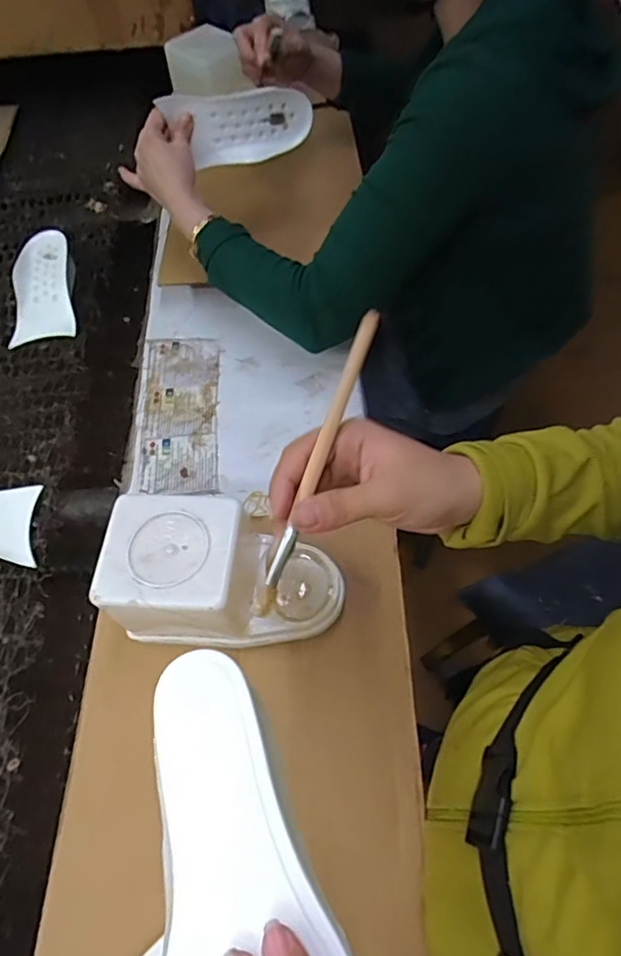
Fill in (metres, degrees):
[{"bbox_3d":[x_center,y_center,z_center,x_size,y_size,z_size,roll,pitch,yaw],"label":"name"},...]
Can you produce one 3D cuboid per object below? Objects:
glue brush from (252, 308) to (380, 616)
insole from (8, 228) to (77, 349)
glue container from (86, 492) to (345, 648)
[{"bbox_3d":[0.003,-0.007,0.302,0.009,0.008,0.169,20,86,11],"label":"glue brush"},{"bbox_3d":[-0.376,-0.264,0.778,0.093,0.048,0.169,-12,62,-6],"label":"insole"},{"bbox_3d":[-0.069,0.087,0.489,0.192,0.114,0.108,3,57,7],"label":"glue container"}]

